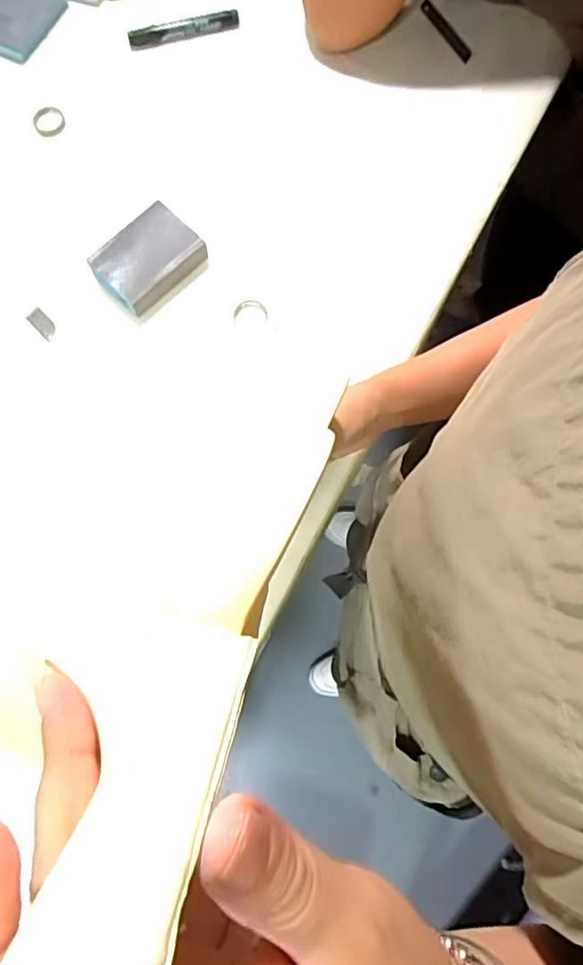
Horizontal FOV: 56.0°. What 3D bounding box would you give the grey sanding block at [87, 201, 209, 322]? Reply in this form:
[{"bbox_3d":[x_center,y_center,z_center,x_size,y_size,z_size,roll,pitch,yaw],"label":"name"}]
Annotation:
[{"bbox_3d":[-0.141,-0.218,0.538,0.097,0.025,0.076,-44,80,-9],"label":"grey sanding block"}]

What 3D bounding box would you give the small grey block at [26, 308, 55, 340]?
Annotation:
[{"bbox_3d":[-0.245,-0.156,0.538,0.036,0.004,0.017,44,83,8],"label":"small grey block"}]

